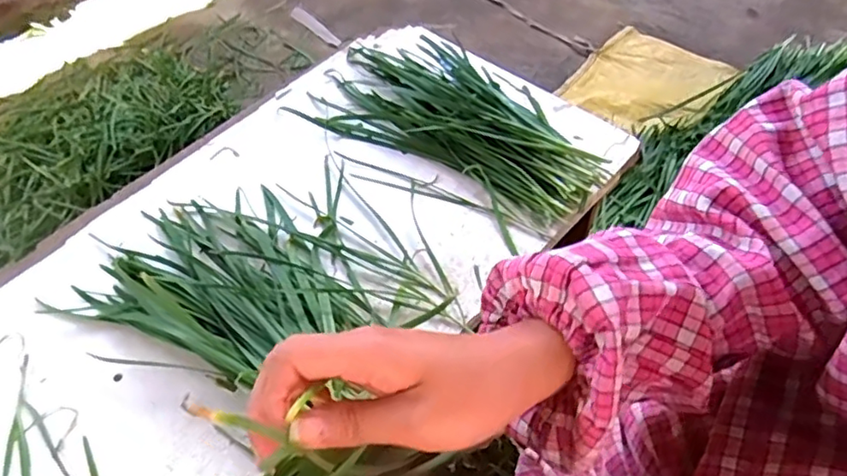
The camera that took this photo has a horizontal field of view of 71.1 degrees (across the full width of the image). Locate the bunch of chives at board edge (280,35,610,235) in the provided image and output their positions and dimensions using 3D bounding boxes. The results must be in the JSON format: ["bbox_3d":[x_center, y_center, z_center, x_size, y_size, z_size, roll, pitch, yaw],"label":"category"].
[{"bbox_3d":[0.045,-0.149,0.674,0.349,0.048,0.194,28,61,19],"label":"bunch of chives at board edge"}]

